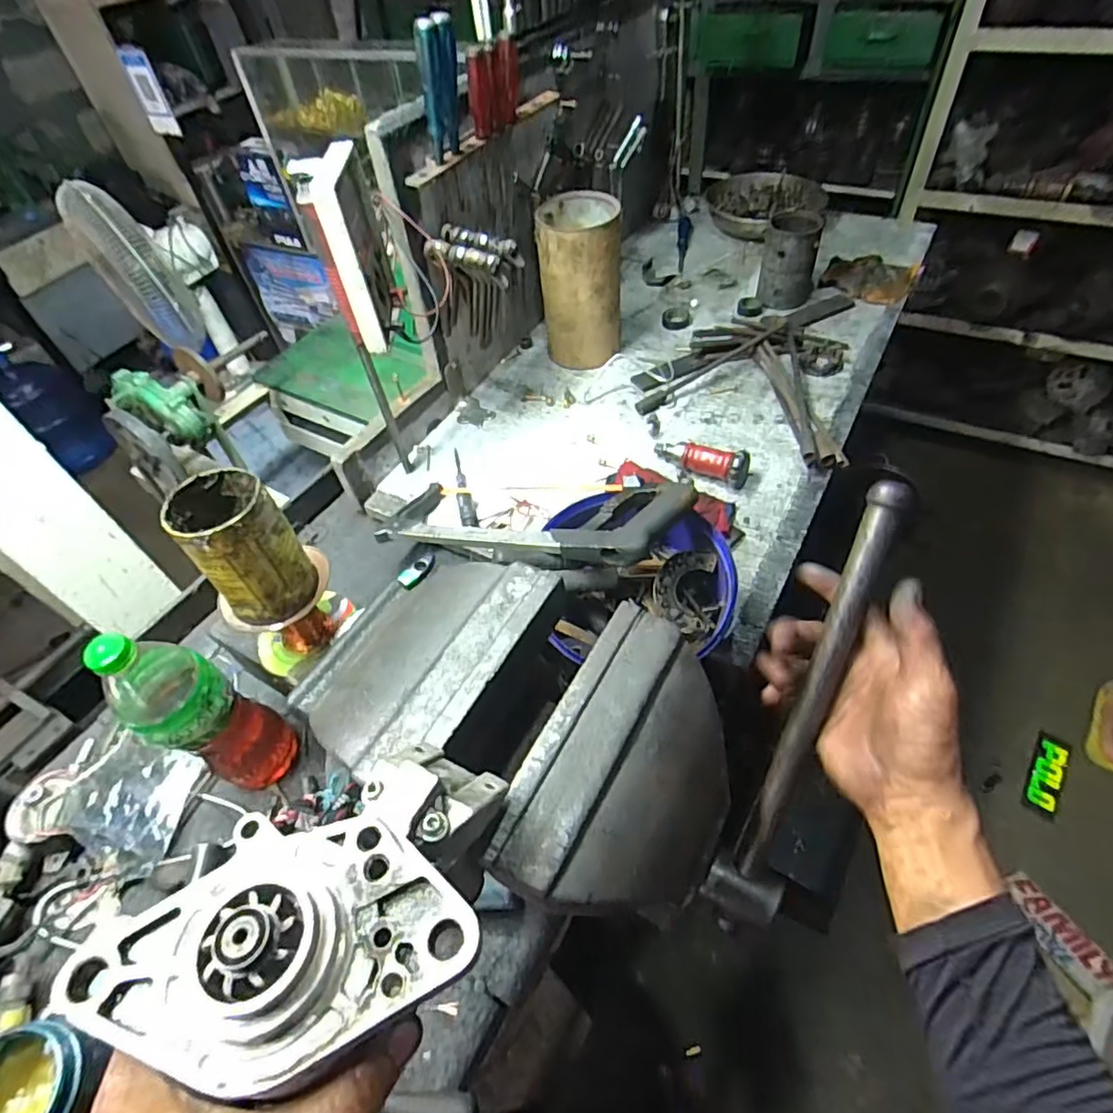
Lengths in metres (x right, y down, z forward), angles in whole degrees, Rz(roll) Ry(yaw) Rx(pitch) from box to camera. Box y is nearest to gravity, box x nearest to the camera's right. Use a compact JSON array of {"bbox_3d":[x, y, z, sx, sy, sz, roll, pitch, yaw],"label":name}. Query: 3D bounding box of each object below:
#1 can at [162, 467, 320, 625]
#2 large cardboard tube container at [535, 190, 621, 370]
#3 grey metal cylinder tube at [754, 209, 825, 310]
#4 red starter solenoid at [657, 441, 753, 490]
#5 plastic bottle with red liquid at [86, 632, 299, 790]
[{"bbox_3d":[-0.256,-0.009,0.501,0.075,0.110,0.085,-32,54,-19],"label":"can"},{"bbox_3d":[0.040,-0.444,0.997,0.126,0.223,0.131,-2,50,4],"label":"large cardboard tube container"},{"bbox_3d":[0.416,-0.531,1.081,0.092,0.125,0.098,13,53,16],"label":"grey metal cylinder tube"},{"bbox_3d":[0.199,-0.136,0.855,0.136,0.045,0.044,22,56,22],"label":"red starter solenoid"},{"bbox_3d":[-0.335,0.146,0.572,0.074,0.259,0.075,27,58,25],"label":"plastic bottle with red liquid"}]

